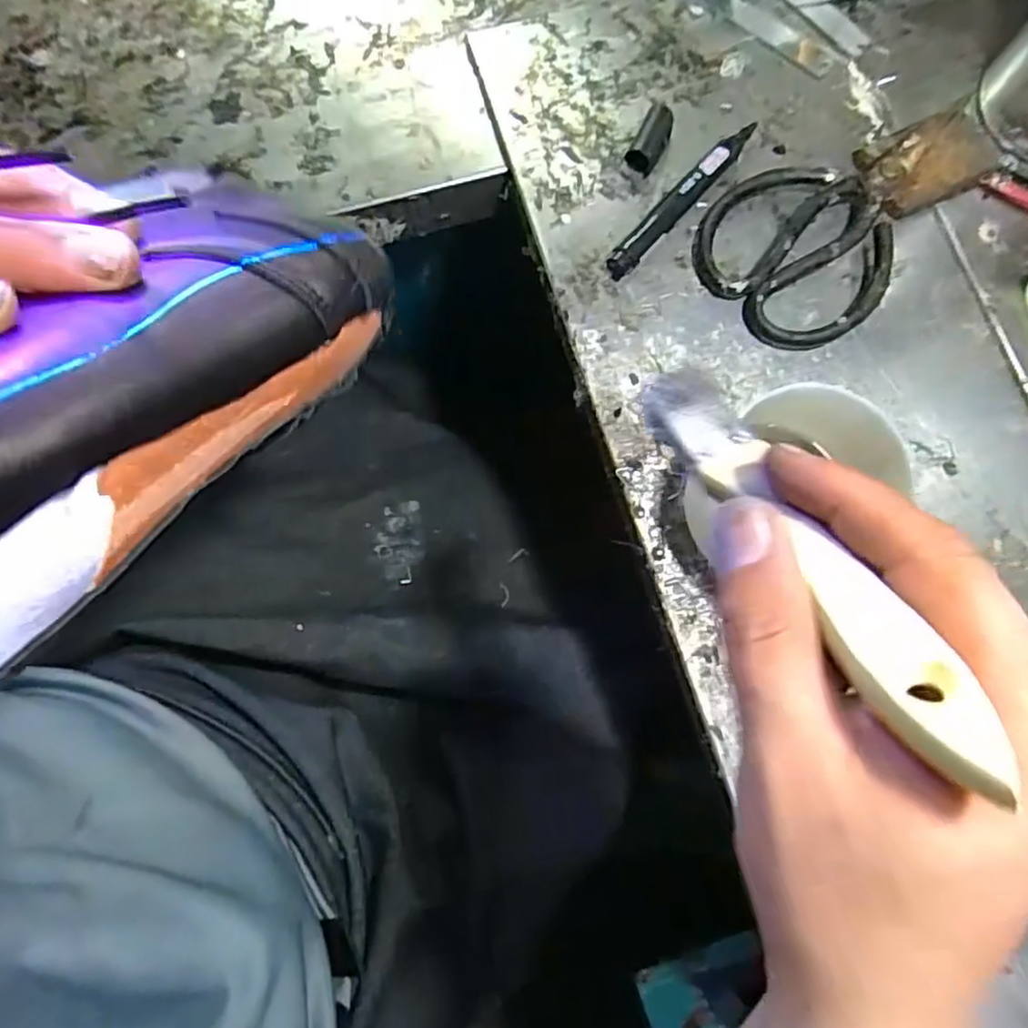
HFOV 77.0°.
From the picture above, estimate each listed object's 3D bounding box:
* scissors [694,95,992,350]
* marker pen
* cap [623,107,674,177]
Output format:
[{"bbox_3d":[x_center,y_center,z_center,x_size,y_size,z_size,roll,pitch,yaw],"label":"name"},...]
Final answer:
[{"bbox_3d":[0.195,-0.183,0.381,0.191,0.022,0.106,-43,83,-8],"label":"scissors"},{"bbox_3d":[0.100,-0.186,0.380,0.014,0.018,0.124,43,81,7],"label":"marker pen"},{"bbox_3d":[0.082,-0.225,0.389,0.019,0.017,0.036,26,80,4],"label":"cap"}]

